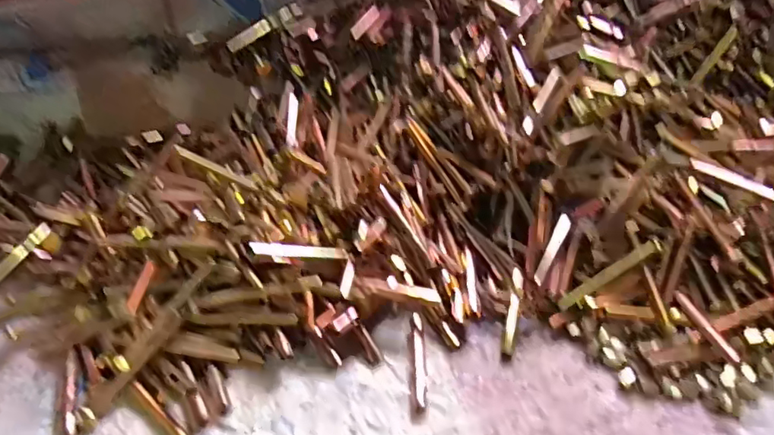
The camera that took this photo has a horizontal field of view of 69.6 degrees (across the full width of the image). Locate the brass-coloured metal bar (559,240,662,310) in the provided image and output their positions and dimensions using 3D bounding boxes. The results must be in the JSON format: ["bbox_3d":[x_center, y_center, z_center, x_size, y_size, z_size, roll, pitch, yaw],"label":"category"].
[{"bbox_3d":[0.194,0.050,0.488,0.102,0.007,0.013,-32,44,-1],"label":"brass-coloured metal bar"}]

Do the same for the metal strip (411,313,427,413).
[{"bbox_3d":[0.026,0.116,0.455,0.012,0.010,0.088,1,38,-1],"label":"metal strip"}]

